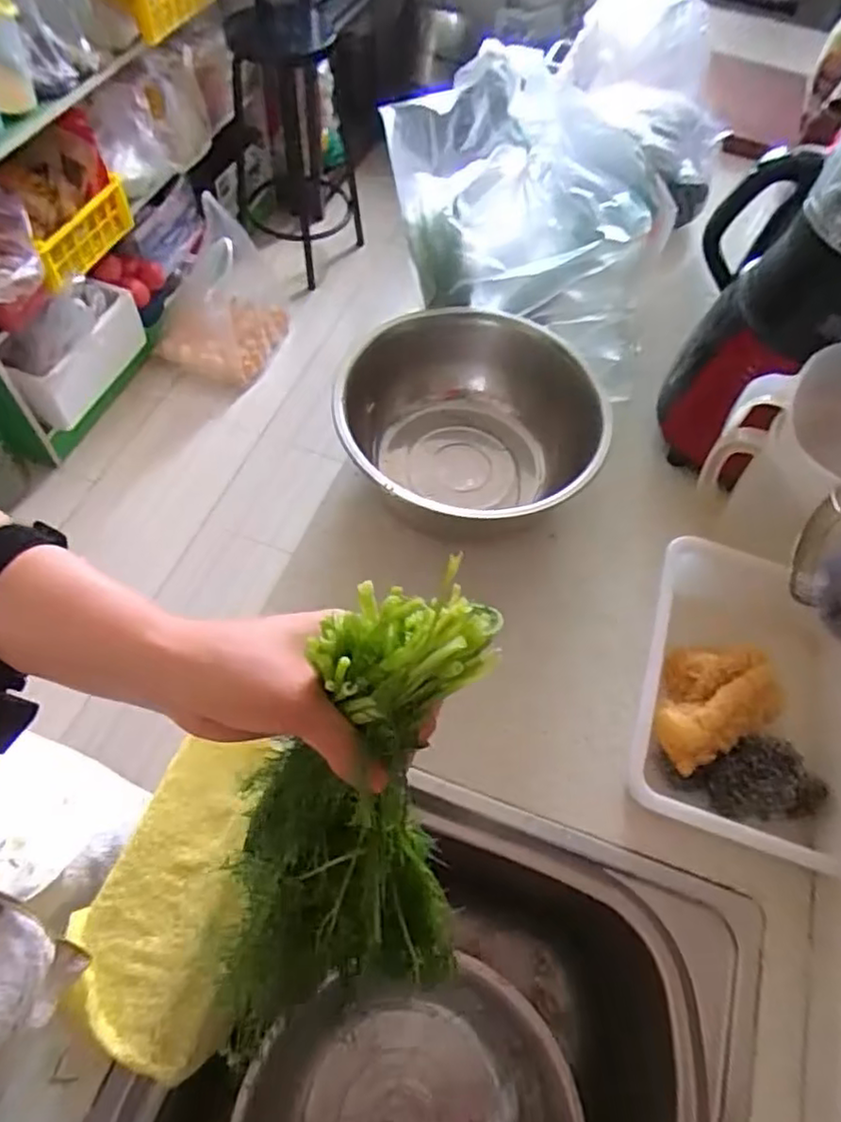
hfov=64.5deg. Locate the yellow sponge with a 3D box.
[{"bbox_3d":[0.250,0.123,0.592,0.125,0.063,0.088,-24,64,-17],"label":"yellow sponge"}]

